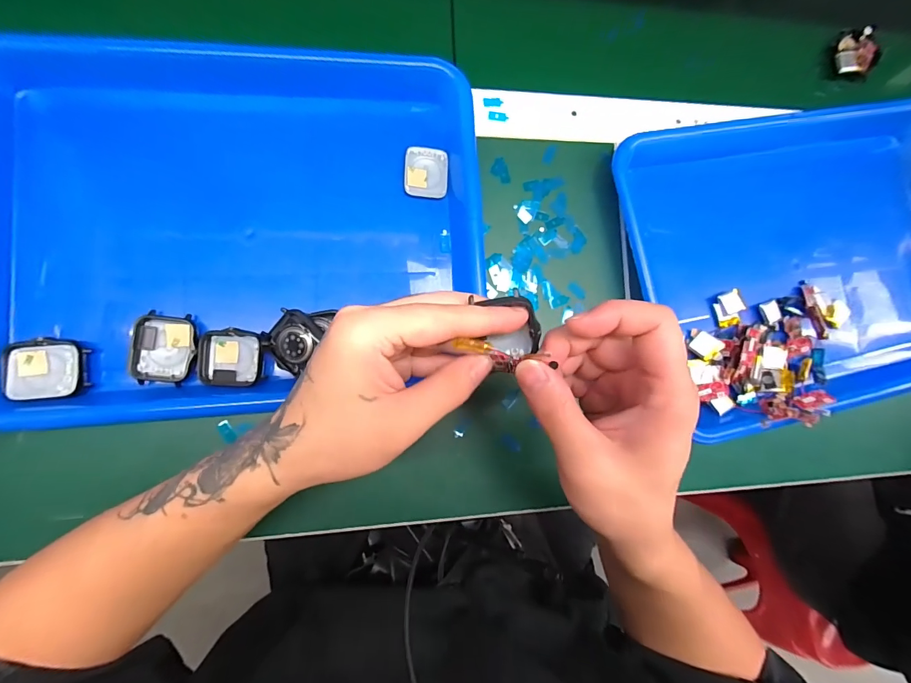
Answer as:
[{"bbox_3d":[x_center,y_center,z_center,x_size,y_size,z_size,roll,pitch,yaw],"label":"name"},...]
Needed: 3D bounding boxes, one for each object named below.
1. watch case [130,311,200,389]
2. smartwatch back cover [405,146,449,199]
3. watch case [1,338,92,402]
[{"bbox_3d":[-0.194,0.005,0.264,0.039,0.009,0.046,5,85,-7],"label":"watch case"},{"bbox_3d":[-0.022,-0.131,0.304,0.033,0.006,0.038,3,85,-8],"label":"smartwatch back cover"},{"bbox_3d":[-0.262,0.018,0.250,0.042,0.011,0.037,-4,86,-8],"label":"watch case"}]

